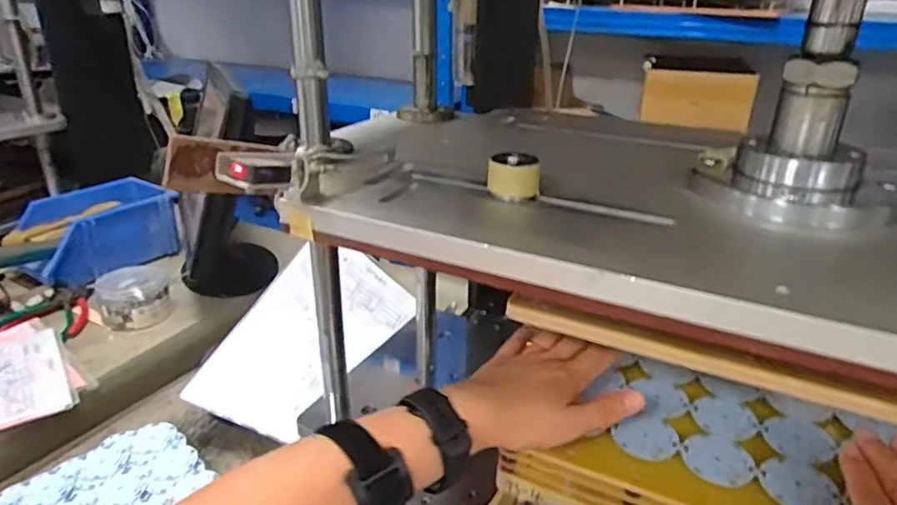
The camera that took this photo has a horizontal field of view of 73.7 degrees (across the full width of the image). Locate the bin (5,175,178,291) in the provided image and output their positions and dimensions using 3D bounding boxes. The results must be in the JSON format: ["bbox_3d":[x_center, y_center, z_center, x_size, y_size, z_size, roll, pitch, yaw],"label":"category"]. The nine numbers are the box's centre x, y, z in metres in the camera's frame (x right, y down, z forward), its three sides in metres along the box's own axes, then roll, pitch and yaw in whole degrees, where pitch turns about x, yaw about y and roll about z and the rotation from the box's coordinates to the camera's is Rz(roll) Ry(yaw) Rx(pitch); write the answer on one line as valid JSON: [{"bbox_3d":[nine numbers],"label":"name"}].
[{"bbox_3d":[-0.623,-0.036,1.064,0.145,0.108,0.259,19,31,33],"label":"bin"}]

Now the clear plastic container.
[{"bbox_3d":[-0.480,0.070,0.920,0.100,0.058,0.103,-17,31,-33],"label":"clear plastic container"}]

